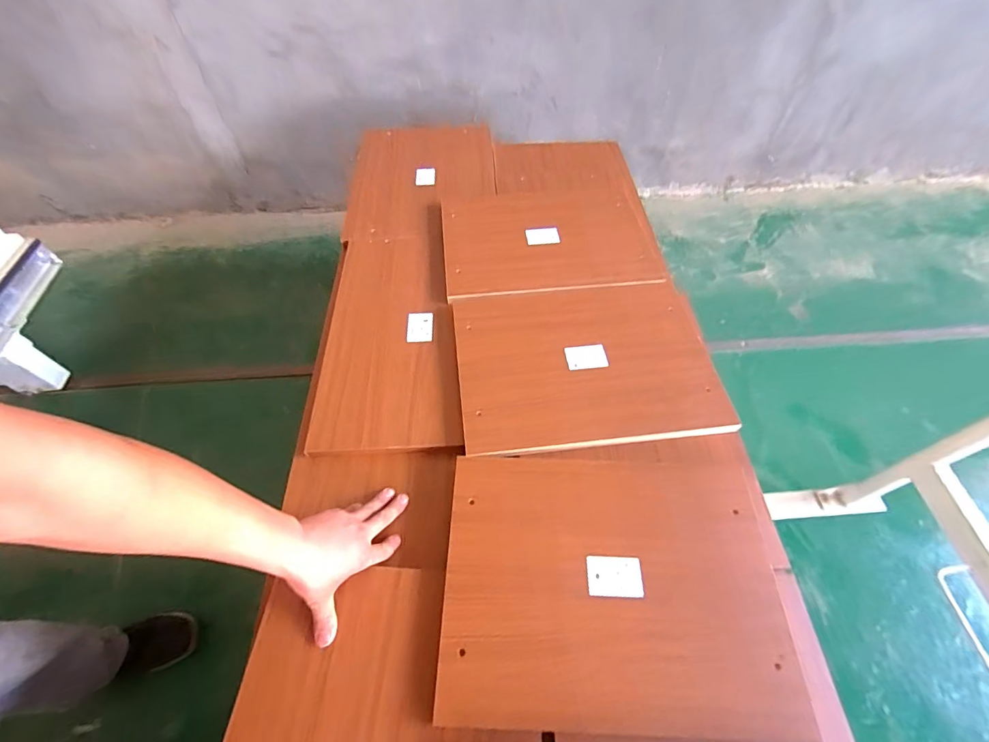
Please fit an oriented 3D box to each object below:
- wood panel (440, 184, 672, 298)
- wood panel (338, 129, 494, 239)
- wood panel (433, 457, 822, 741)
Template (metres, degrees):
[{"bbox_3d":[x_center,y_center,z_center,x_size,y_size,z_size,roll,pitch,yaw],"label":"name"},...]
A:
[{"bbox_3d":[0.105,-0.261,0.852,0.399,0.012,0.296,-7,59,-3],"label":"wood panel"},{"bbox_3d":[-0.162,-0.443,0.992,0.315,0.028,0.430,-3,58,0],"label":"wood panel"},{"bbox_3d":[0.135,0.236,0.504,0.374,0.015,0.281,1,59,2],"label":"wood panel"}]

